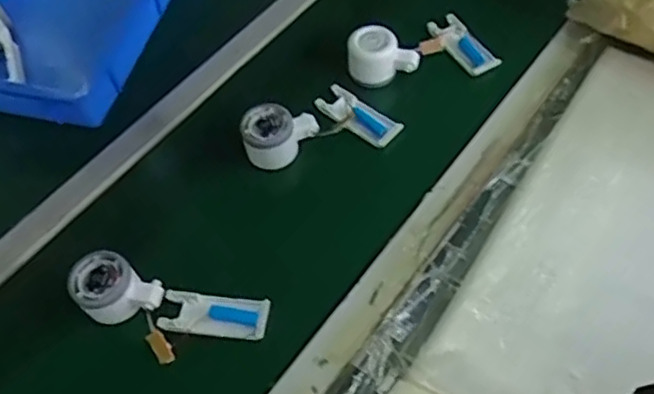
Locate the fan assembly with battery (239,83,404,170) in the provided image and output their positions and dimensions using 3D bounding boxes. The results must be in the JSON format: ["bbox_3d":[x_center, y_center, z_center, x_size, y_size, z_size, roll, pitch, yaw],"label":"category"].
[{"bbox_3d":[-0.012,-0.085,0.698,0.172,0.050,0.092,-12,56,-18],"label":"fan assembly with battery"}]

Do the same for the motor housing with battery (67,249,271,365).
[{"bbox_3d":[-0.156,0.114,0.590,0.190,0.039,0.075,15,58,-2],"label":"motor housing with battery"}]

